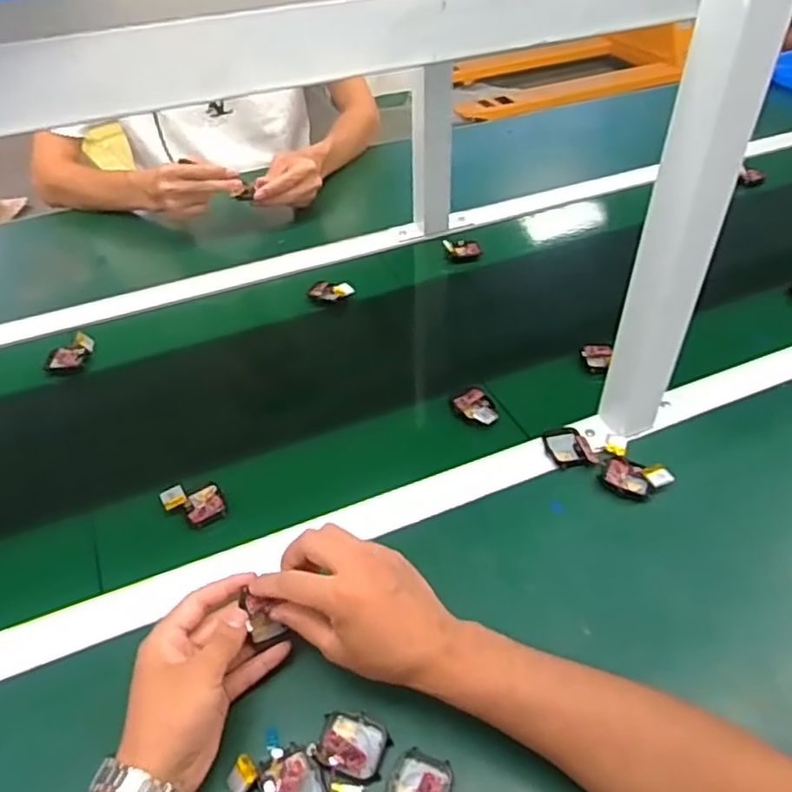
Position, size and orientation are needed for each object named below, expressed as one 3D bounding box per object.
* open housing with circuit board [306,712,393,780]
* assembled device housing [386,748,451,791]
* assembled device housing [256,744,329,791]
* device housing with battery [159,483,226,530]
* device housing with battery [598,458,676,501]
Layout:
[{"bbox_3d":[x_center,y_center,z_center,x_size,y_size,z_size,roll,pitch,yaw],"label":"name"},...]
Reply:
[{"bbox_3d":[-0.030,0.233,0.450,0.047,0.016,0.038,14,45,16],"label":"open housing with circuit board"},{"bbox_3d":[0.014,0.254,0.431,0.038,0.010,0.046,12,45,14],"label":"assembled device housing"},{"bbox_3d":[-0.068,0.252,0.436,0.037,0.011,0.044,-24,48,-22],"label":"assembled device housing"},{"bbox_3d":[-0.183,0.098,0.607,0.049,0.018,0.048,-23,47,-21],"label":"device housing with battery"},{"bbox_3d":[0.218,0.073,0.606,0.057,0.016,0.045,21,48,23],"label":"device housing with battery"}]

